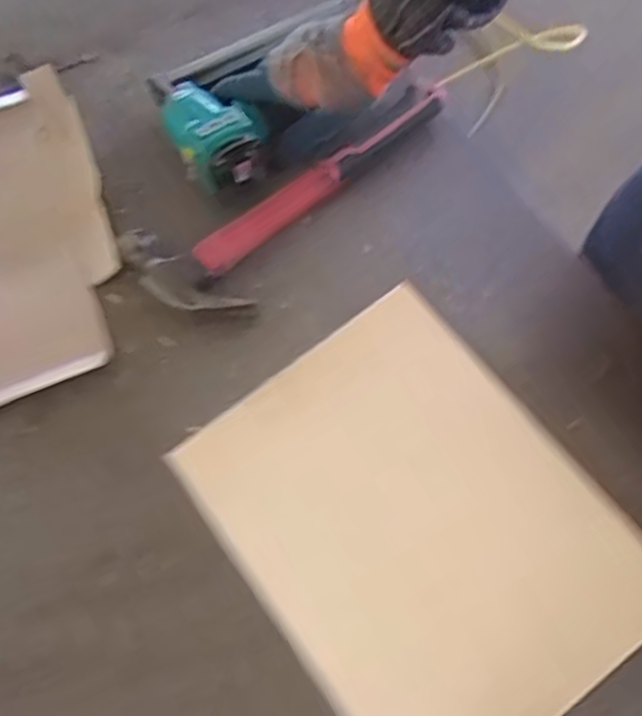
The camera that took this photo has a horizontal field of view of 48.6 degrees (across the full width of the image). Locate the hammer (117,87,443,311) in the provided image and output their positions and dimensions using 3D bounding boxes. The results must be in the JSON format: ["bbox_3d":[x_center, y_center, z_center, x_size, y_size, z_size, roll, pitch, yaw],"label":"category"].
[{"bbox_3d":[-0.024,-0.156,0.635,0.109,0.027,0.317,41,72,16],"label":"hammer"}]

